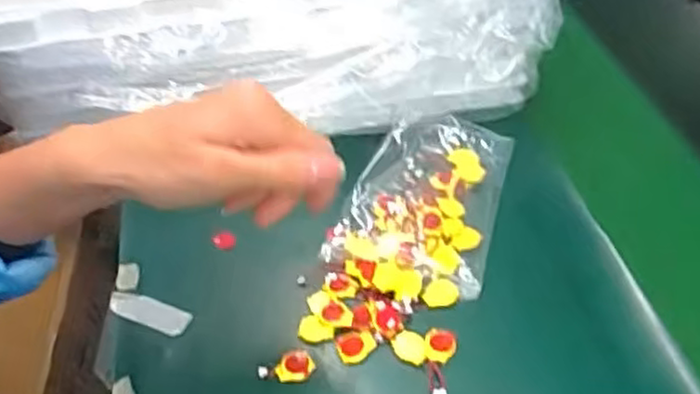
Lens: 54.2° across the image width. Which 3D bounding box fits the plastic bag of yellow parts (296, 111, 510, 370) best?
[{"bbox_3d":[0.050,0.019,0.521,0.112,0.028,0.235,11,46,13],"label":"plastic bag of yellow parts"}]

